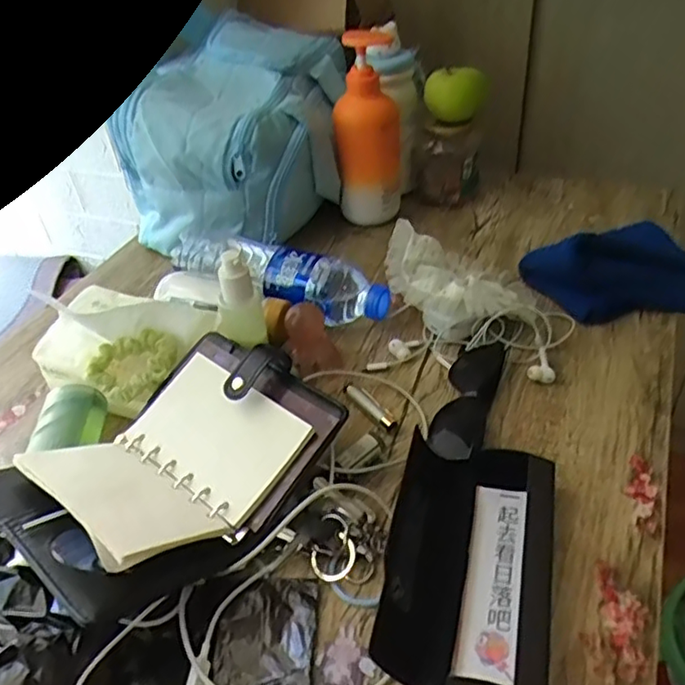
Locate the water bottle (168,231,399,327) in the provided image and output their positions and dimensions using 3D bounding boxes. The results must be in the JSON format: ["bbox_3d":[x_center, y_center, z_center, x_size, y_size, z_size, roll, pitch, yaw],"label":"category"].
[{"bbox_3d":[-0.059,-0.064,0.619,0.224,0.061,0.070,17,45,25],"label":"water bottle"}]

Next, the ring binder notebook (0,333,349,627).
[{"bbox_3d":[-0.114,0.087,0.436,0.140,0.075,0.208,27,50,33],"label":"ring binder notebook"}]

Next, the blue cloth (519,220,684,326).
[{"bbox_3d":[0.259,-0.076,0.590,0.158,0.069,0.090,-8,40,-2],"label":"blue cloth"}]

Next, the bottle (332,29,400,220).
[{"bbox_3d":[0.029,-0.232,0.696,0.071,0.200,0.066,-4,40,2],"label":"bottle"}]

